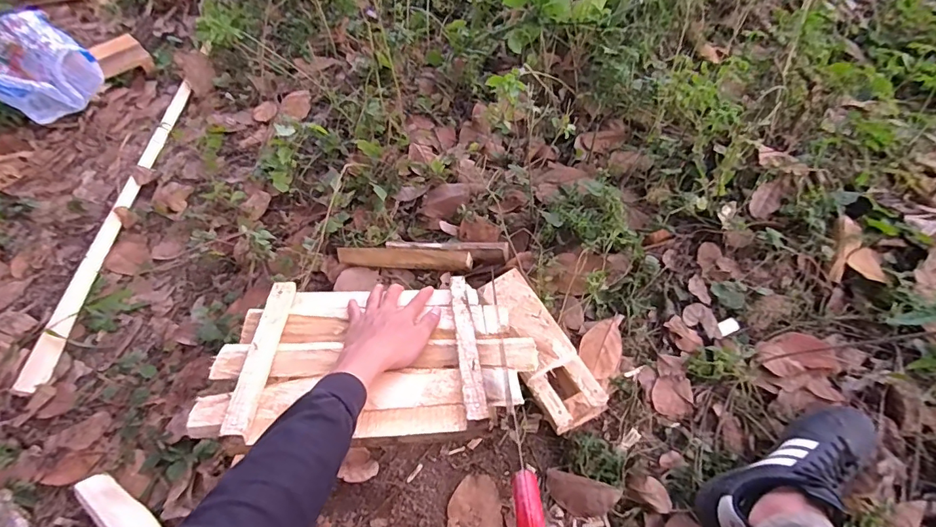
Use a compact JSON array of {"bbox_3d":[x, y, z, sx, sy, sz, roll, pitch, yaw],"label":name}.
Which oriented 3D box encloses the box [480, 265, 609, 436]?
[{"bbox_3d":[0.112,0.136,0.785,0.096,0.056,0.270,-25,58,-11],"label":"box"}]

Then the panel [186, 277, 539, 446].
[{"bbox_3d":[-0.109,0.103,0.578,0.366,0.035,0.248,-2,33,-5],"label":"panel"}]

